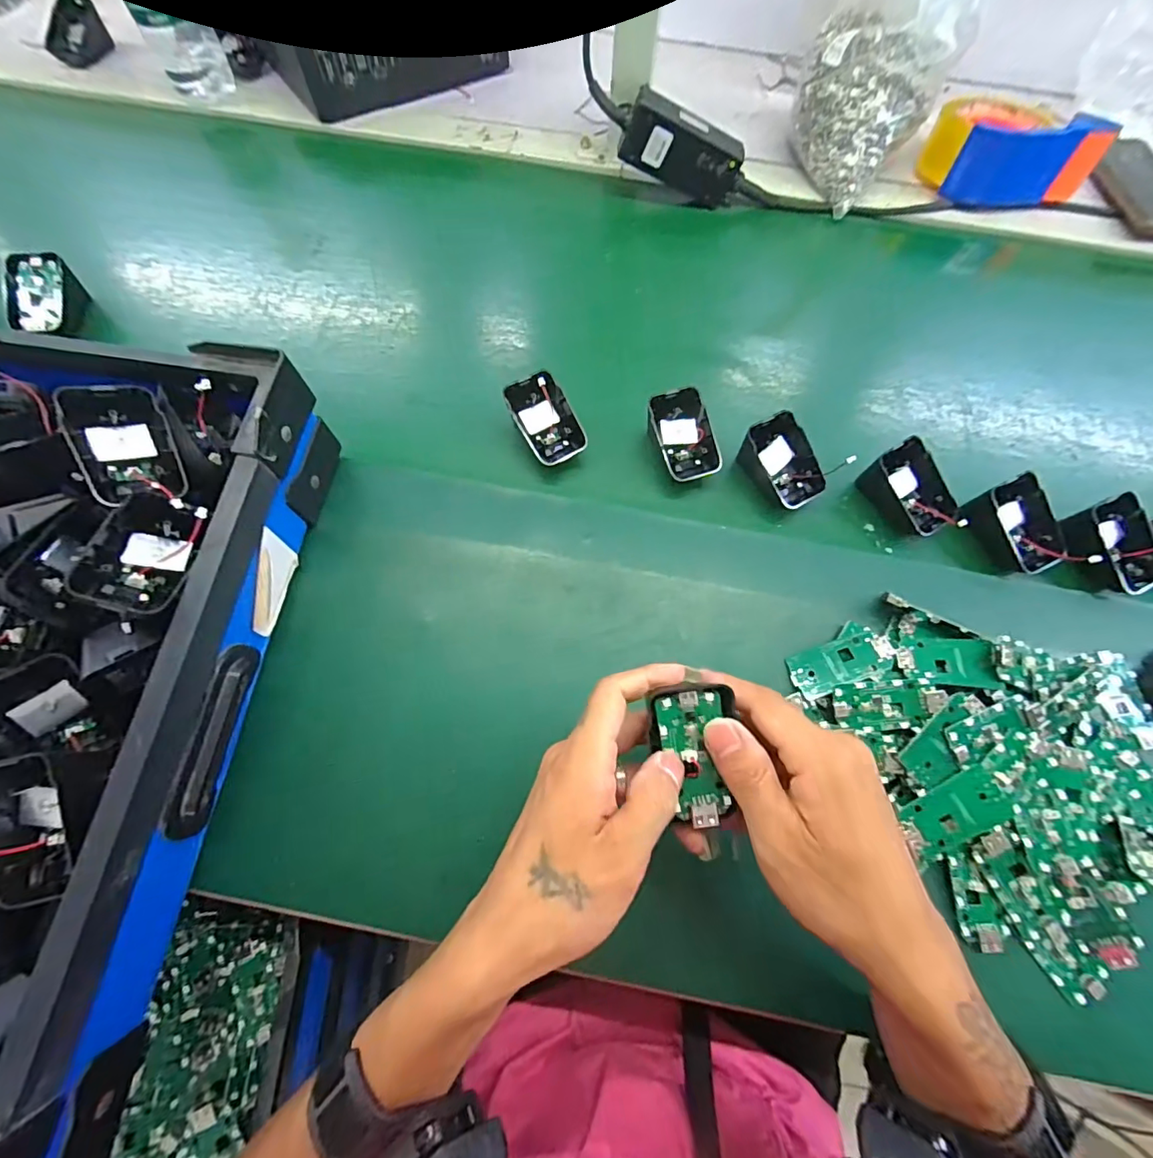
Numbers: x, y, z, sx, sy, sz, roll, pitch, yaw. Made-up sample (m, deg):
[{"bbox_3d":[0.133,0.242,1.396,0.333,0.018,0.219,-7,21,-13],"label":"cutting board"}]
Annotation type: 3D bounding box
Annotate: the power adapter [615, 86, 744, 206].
[{"bbox_3d":[0.103,-0.413,0.488,0.115,0.054,0.029,15,56,-17],"label":"power adapter"}]

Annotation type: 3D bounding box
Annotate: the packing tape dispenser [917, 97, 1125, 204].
[{"bbox_3d":[0.435,-0.430,0.509,0.150,0.065,0.105,39,73,12],"label":"packing tape dispenser"}]

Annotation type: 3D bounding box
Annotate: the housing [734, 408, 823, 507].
[{"bbox_3d":[0.158,-0.088,0.387,0.047,0.036,0.067,-31,73,-12],"label":"housing"}]

